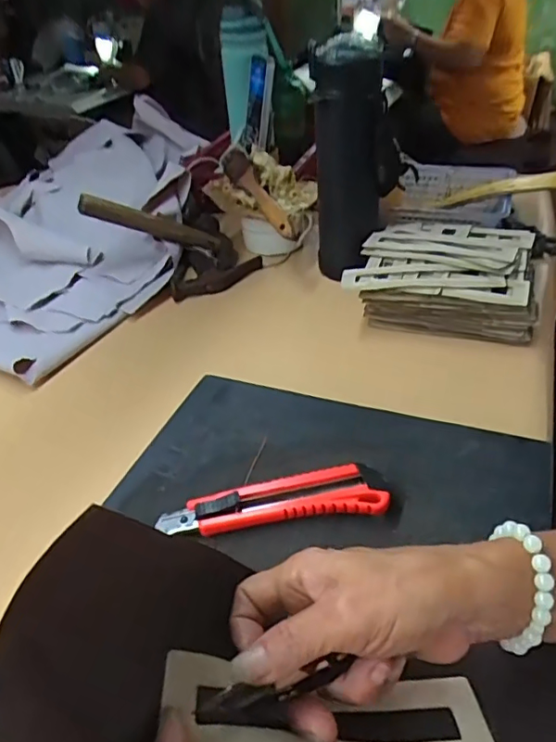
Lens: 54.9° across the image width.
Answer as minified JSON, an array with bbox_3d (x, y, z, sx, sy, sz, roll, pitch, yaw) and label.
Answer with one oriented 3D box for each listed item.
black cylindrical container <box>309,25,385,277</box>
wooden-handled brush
[{"bbox_3d":[0.075,-0.213,0.588,0.074,0.242,0.069,0,39,6],"label":"black cylindrical container"},{"bbox_3d":[-0.029,-0.223,0.665,0.032,0.035,0.176,-20,55,-17],"label":"wooden-handled brush"}]

